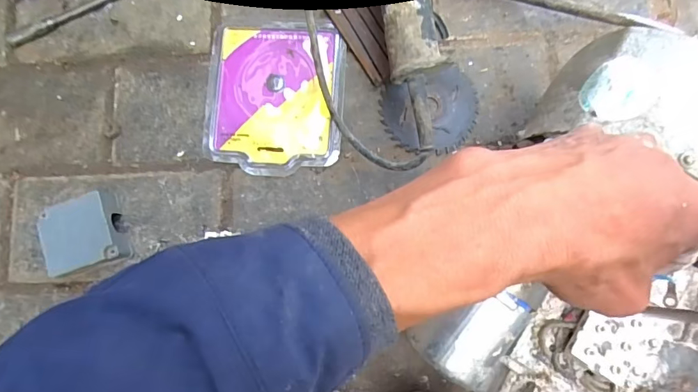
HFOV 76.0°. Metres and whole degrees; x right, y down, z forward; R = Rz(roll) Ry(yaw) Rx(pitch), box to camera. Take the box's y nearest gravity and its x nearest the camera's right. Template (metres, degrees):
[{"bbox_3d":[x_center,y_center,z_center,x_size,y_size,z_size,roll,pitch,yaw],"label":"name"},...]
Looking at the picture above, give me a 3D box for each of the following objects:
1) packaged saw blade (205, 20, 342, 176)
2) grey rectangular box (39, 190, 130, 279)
[{"bbox_3d":[-0.082,-0.108,0.485,0.146,0.009,0.168,2,82,3],"label":"packaged saw blade"},{"bbox_3d":[-0.267,0.039,0.452,0.063,0.048,0.072,-18,82,0],"label":"grey rectangular box"}]

